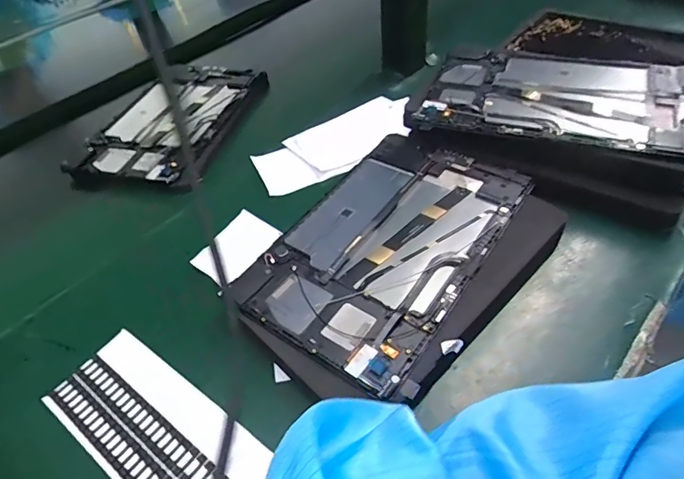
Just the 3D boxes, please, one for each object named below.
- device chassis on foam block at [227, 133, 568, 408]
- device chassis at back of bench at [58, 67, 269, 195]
[{"bbox_3d":[0.045,0.014,0.375,0.176,0.034,0.246,29,56,28],"label":"device chassis on foam block"},{"bbox_3d":[-0.202,-0.147,0.570,0.163,0.014,0.248,8,48,13],"label":"device chassis at back of bench"}]

